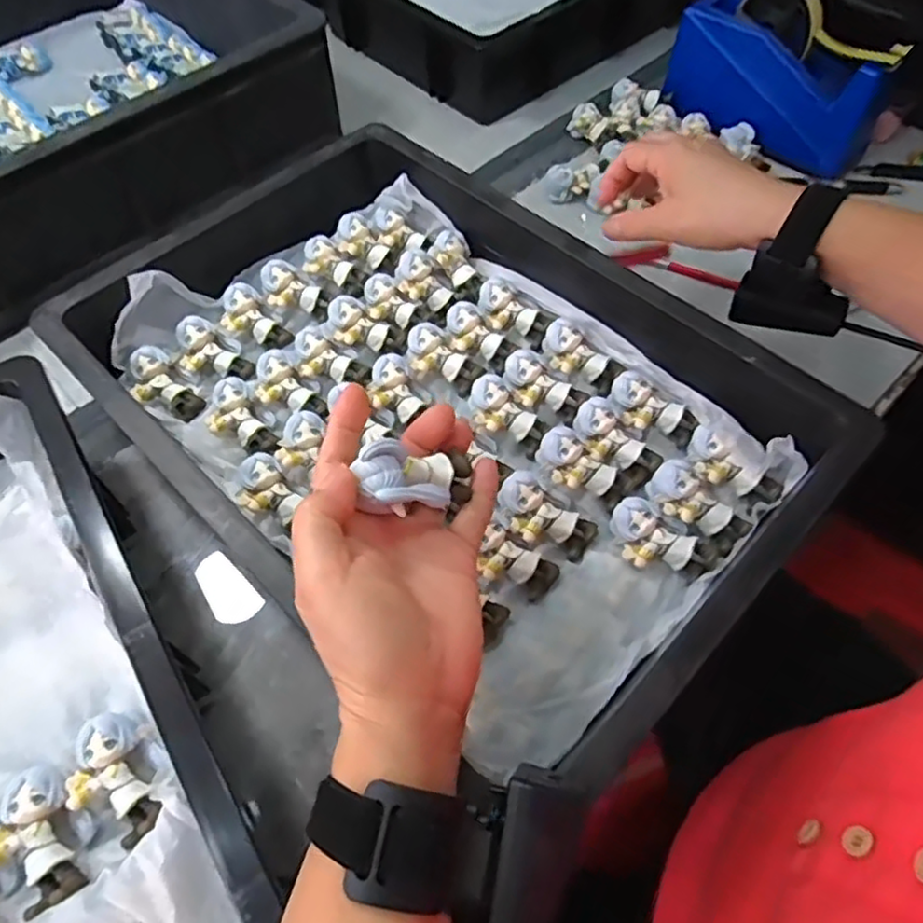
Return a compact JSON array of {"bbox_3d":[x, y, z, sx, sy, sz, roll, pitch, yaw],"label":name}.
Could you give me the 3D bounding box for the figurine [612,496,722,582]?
[{"bbox_3d":[0.122,0.049,0.391,0.065,0.023,0.037,23,61,14],"label":"figurine"}]

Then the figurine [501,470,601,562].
[{"bbox_3d":[0.053,0.033,0.403,0.064,0.020,0.041,36,63,-3],"label":"figurine"}]

